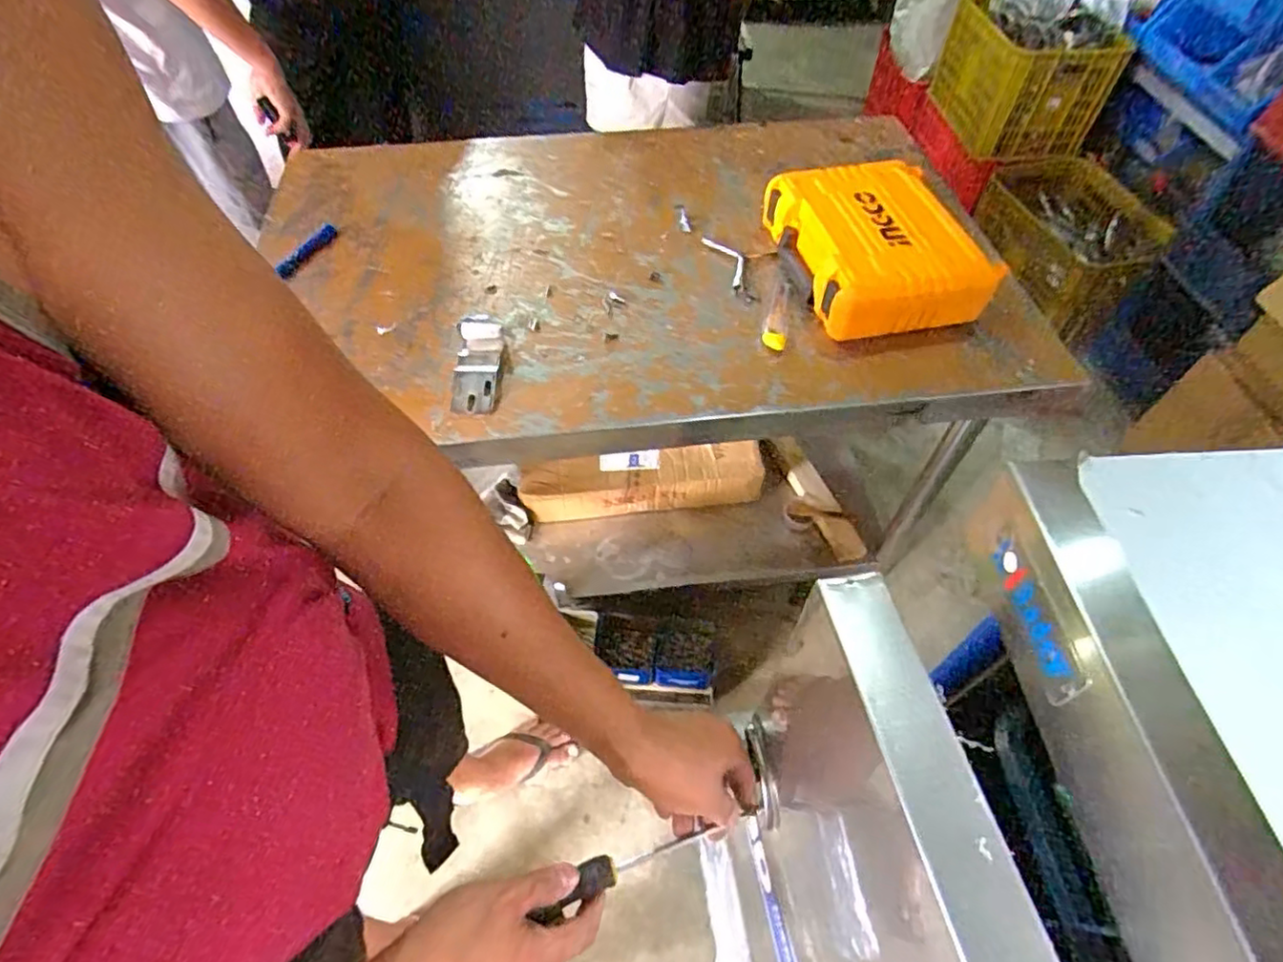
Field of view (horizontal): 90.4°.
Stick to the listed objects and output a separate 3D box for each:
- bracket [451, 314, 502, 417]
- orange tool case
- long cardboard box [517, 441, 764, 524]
[{"bbox_3d":[-0.223,-0.164,0.868,0.059,0.022,0.168,-2,55,-2],"label":"bracket"},{"bbox_3d":[0.343,-0.345,0.948,0.234,0.107,0.306,-11,56,-9],"label":"orange tool case"},{"bbox_3d":[0.000,0.007,1.418,0.509,0.147,0.101,-4,55,-4],"label":"long cardboard box"}]

